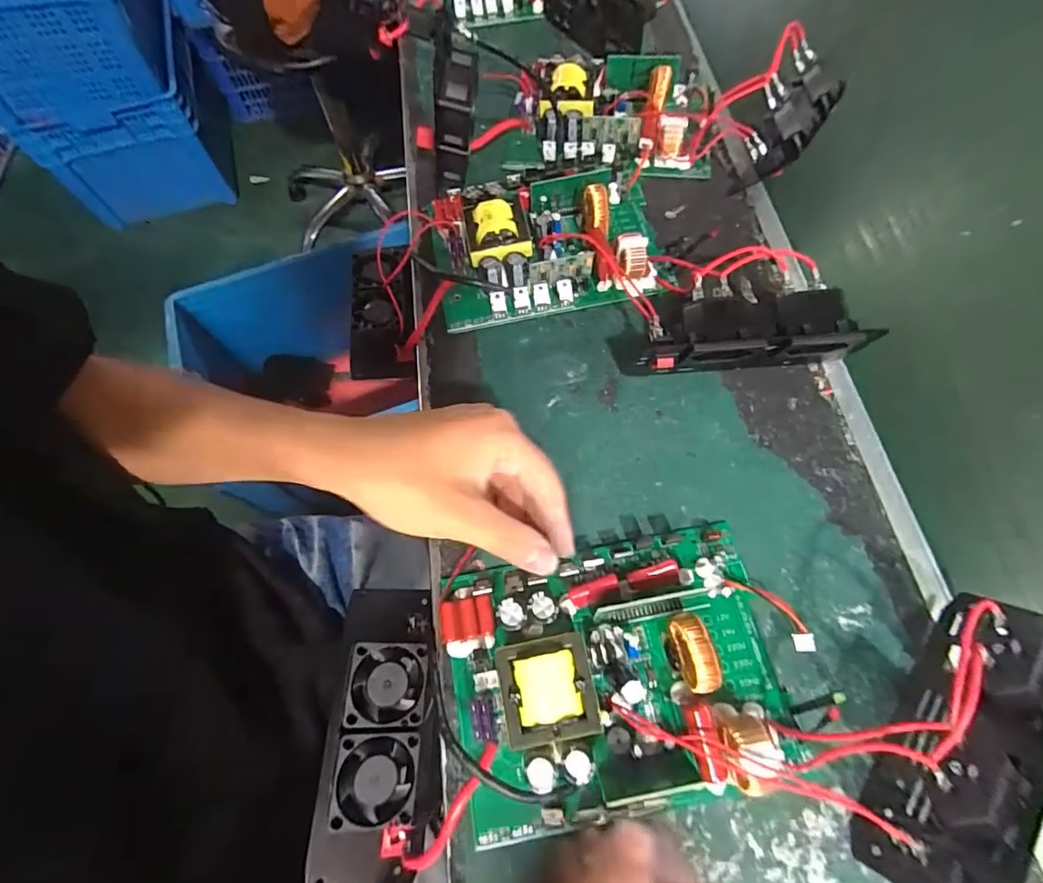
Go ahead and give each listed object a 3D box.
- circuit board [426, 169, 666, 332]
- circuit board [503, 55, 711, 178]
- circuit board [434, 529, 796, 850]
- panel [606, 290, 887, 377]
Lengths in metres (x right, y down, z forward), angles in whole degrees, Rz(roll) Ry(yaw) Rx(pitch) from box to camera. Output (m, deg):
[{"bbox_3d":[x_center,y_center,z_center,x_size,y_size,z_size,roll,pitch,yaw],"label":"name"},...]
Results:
[{"bbox_3d":[0.017,-0.154,0.366,0.166,0.037,0.122,-7,67,0],"label":"circuit board"},{"bbox_3d":[0.074,-0.272,0.412,0.167,0.040,0.127,7,67,6],"label":"circuit board"},{"bbox_3d":[0.049,0.116,0.251,0.178,0.037,0.131,-10,67,-2],"label":"circuit board"},{"bbox_3d":[0.134,-0.068,0.311,0.142,0.061,0.051,-1,67,2],"label":"panel"}]

